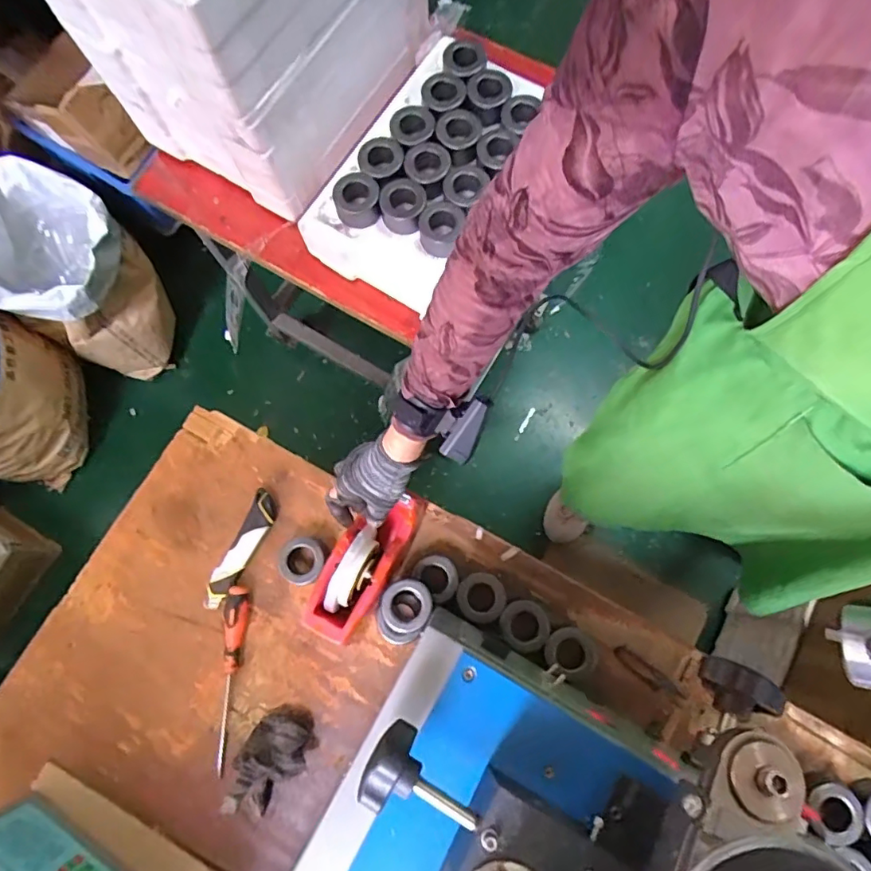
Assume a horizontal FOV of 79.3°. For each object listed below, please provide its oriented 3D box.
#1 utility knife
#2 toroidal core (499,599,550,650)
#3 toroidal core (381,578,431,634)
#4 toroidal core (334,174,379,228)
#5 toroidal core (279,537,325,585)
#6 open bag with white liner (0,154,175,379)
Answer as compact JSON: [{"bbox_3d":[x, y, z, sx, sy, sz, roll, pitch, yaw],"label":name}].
[{"bbox_3d":[-0.262,0.155,0.710,0.039,0.017,0.164,25,78,8],"label":"utility knife"},{"bbox_3d":[0.112,0.237,0.660,0.059,0.020,0.059,-20,76,-3],"label":"toroidal core"},{"bbox_3d":[-0.035,0.207,0.639,0.059,0.031,0.061,-39,78,-7],"label":"toroidal core"},{"bbox_3d":[-0.105,-0.319,0.708,0.059,0.028,0.066,-12,76,-1],"label":"toroidal core"},{"bbox_3d":[-0.171,0.162,0.680,0.058,0.033,0.059,0,76,2],"label":"toroidal core"},{"bbox_3d":[-0.877,-0.390,1.296,0.342,0.372,0.322,18,77,6],"label":"open bag with white liner"}]

